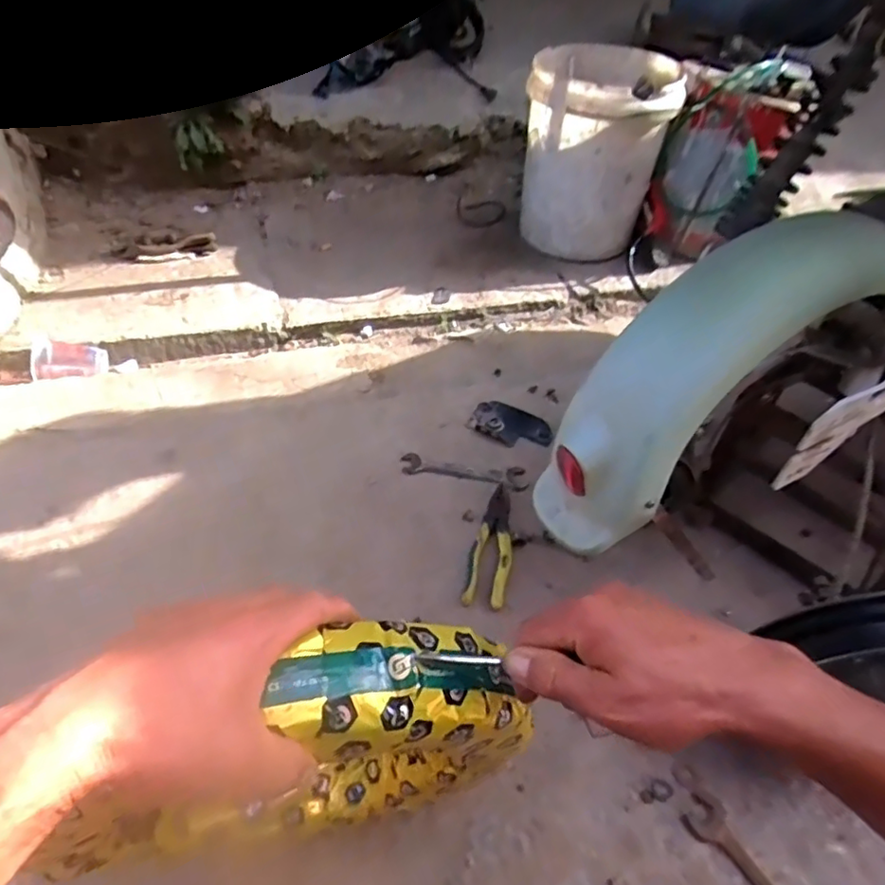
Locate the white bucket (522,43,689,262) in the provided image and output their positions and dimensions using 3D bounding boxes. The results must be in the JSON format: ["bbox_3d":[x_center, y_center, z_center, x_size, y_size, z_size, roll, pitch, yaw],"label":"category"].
[{"bbox_3d":[0.327,-0.642,1.339,0.295,0.352,0.324,3,47,-3],"label":"white bucket"}]

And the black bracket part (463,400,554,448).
[{"bbox_3d":[0.115,-0.029,0.978,0.132,0.019,0.086,20,48,13],"label":"black bracket part"}]

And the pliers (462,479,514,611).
[{"bbox_3d":[0.071,0.136,0.812,0.052,0.018,0.192,12,47,6],"label":"pliers"}]

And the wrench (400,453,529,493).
[{"bbox_3d":[0.034,0.041,0.903,0.189,0.013,0.048,8,47,2],"label":"wrench"}]

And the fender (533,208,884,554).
[{"bbox_3d":[0.219,-0.059,0.512,0.383,0.114,0.106,-47,55,12],"label":"fender"}]

